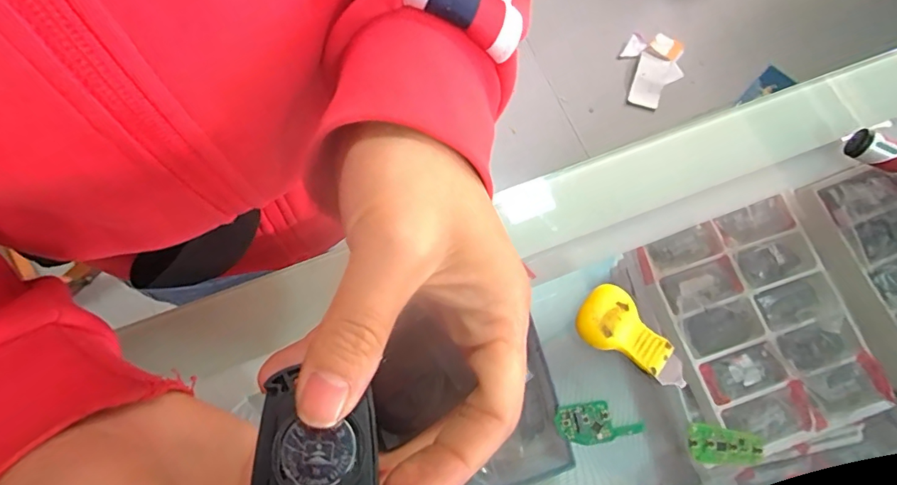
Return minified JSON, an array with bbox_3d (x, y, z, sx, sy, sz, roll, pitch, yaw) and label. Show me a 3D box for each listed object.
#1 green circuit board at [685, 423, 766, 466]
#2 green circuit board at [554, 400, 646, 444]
[{"bbox_3d":[0.156,0.115,0.266,0.040,0.006,0.020,8,74,2],"label":"green circuit board"},{"bbox_3d":[0.085,0.102,0.270,0.046,0.006,0.022,-8,74,-3],"label":"green circuit board"}]

